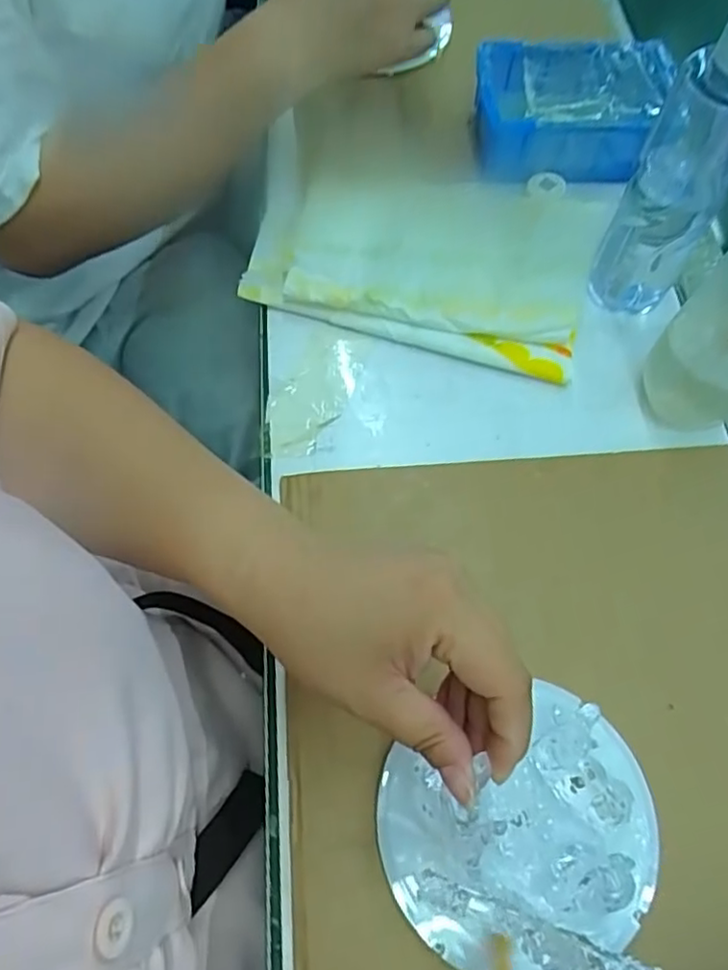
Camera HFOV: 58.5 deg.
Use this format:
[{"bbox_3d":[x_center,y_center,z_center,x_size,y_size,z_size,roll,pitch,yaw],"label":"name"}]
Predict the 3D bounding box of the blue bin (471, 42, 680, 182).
[{"bbox_3d":[0.147,-0.280,0.488,0.122,0.062,0.096,1,64,0],"label":"blue bin"}]

